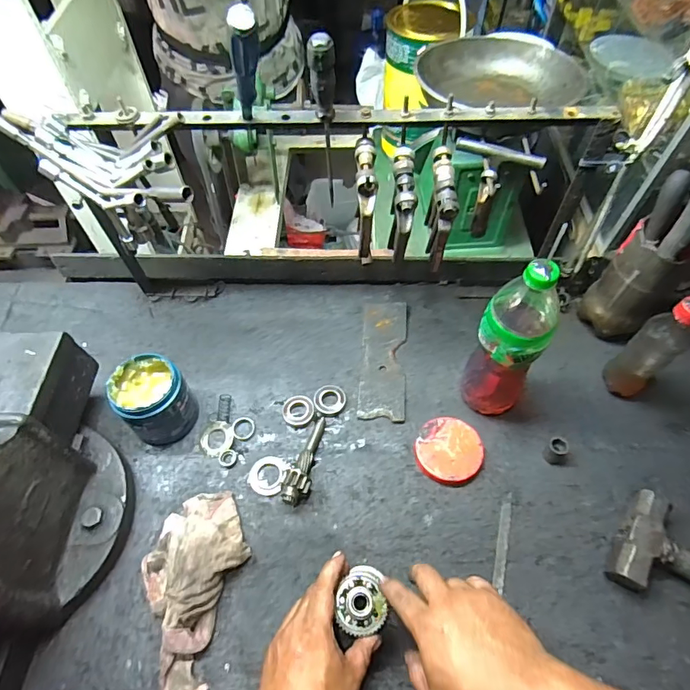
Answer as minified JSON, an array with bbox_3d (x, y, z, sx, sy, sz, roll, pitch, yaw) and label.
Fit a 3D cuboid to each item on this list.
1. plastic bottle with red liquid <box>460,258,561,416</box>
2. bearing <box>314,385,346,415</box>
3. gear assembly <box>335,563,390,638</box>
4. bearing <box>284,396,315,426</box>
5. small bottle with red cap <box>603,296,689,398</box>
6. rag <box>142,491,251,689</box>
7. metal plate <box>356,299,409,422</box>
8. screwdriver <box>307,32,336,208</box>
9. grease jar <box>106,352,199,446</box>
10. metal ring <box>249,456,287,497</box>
[{"bbox_3d":[0.203,0.003,0.568,0.081,0.274,0.076,34,64,20],"label":"plastic bottle with red liquid"},{"bbox_3d":[-0.022,0.080,0.682,0.045,0.009,0.046,-1,58,1],"label":"bearing"},{"bbox_3d":[0.019,0.278,0.508,0.057,0.051,0.068,-3,58,0],"label":"gear assembly"},{"bbox_3d":[-0.067,0.097,0.673,0.044,0.013,0.045,-7,57,-4],"label":"bearing"},{"bbox_3d":[0.405,0.006,0.606,0.049,0.195,0.056,-32,62,-18],"label":"small bottle with red cap"},{"bbox_3d":[-0.184,0.279,0.541,0.110,0.040,0.213,7,57,5],"label":"rag"},{"bbox_3d":[0.060,0.020,0.719,0.069,0.009,0.204,6,58,-1],"label":"metal plate"},{"bbox_3d":[-0.022,-0.250,0.514,0.025,0.174,0.024,-5,57,-3],"label":"screwdriver"},{"bbox_3d":[-0.259,0.074,0.636,0.084,0.103,0.087,0,57,0],"label":"grease jar"},{"bbox_3d":[-0.105,0.175,0.622,0.048,0.005,0.052,0,57,0],"label":"metal ring"}]

